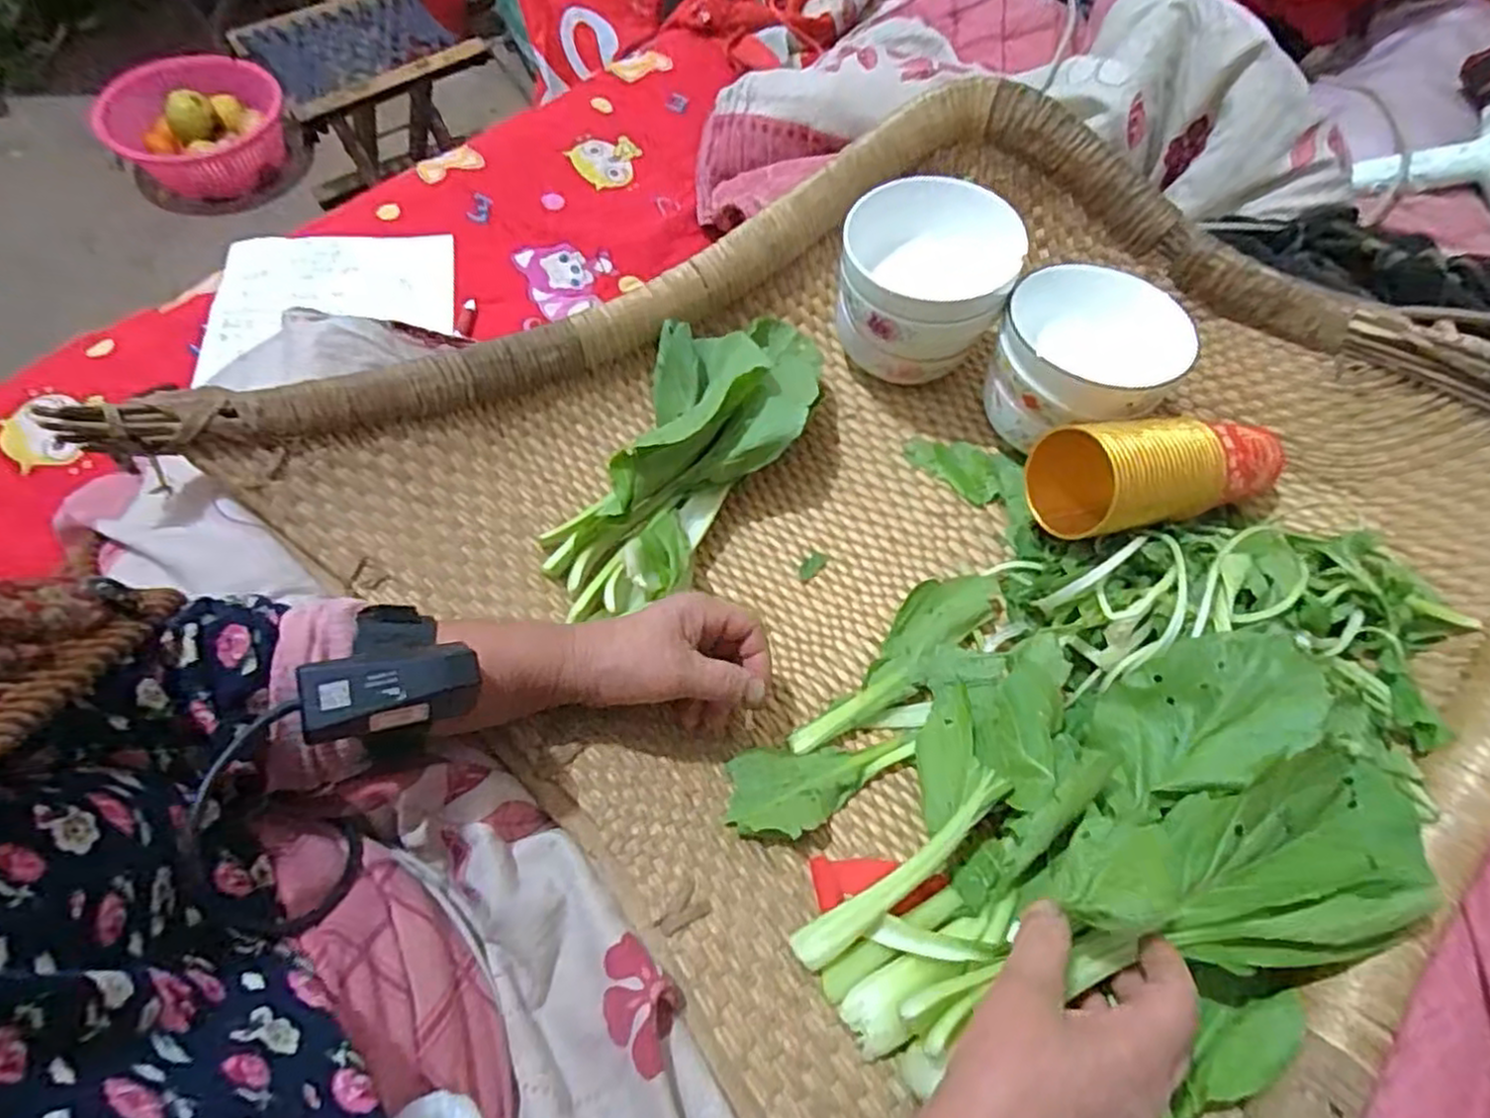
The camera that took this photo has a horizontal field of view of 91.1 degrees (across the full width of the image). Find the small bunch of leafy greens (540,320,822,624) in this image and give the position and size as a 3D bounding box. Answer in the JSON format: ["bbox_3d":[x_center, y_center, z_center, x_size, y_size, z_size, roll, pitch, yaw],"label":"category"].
[{"bbox_3d":[-0.035,-0.086,0.506,0.124,0.062,0.281,26,61,9],"label":"small bunch of leafy greens"}]

